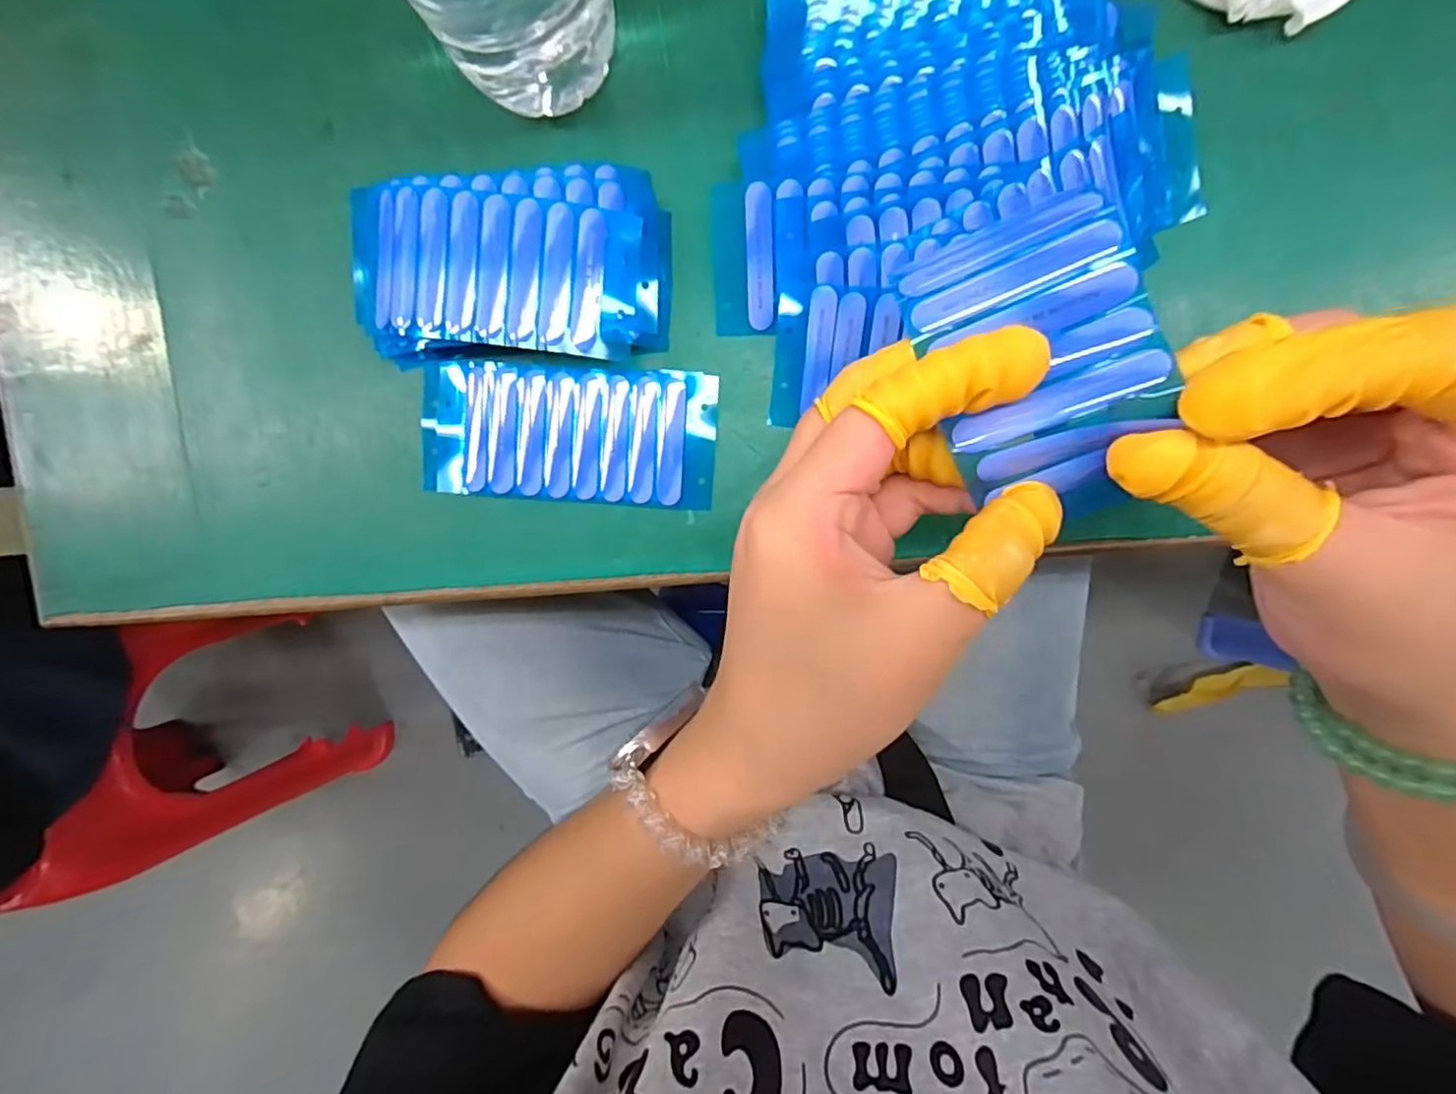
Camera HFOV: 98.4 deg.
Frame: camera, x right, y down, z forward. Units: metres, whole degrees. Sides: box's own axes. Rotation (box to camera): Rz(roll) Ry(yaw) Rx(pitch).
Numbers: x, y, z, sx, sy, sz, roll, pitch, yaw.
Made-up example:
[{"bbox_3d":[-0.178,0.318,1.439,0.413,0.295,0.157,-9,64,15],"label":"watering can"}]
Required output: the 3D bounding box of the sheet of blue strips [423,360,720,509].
[{"bbox_3d":[-0.067,-0.047,0.263,0.123,0.004,0.054,4,96,4],"label":"sheet of blue strips"}]

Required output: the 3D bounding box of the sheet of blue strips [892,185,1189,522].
[{"bbox_3d":[0.082,-0.048,0.164,0.052,0.013,0.077,-19,89,22],"label":"sheet of blue strips"}]

